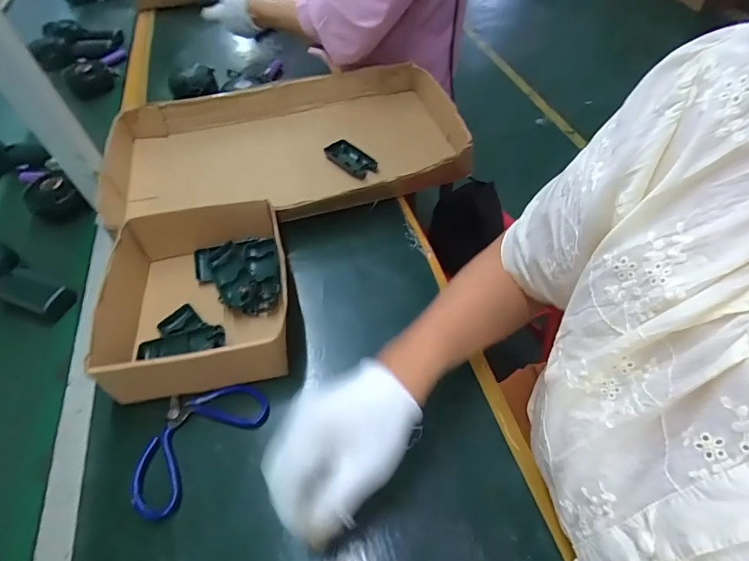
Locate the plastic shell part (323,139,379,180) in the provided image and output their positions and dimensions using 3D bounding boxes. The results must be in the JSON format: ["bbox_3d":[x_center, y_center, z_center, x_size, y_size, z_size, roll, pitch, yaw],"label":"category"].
[{"bbox_3d":[-0.040,-0.191,0.673,0.043,0.020,0.093,-35,57,-20],"label":"plastic shell part"}]

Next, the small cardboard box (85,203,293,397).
[{"bbox_3d":[-0.192,0.016,0.477,0.183,0.078,0.206,-12,52,-4],"label":"small cardboard box"}]

